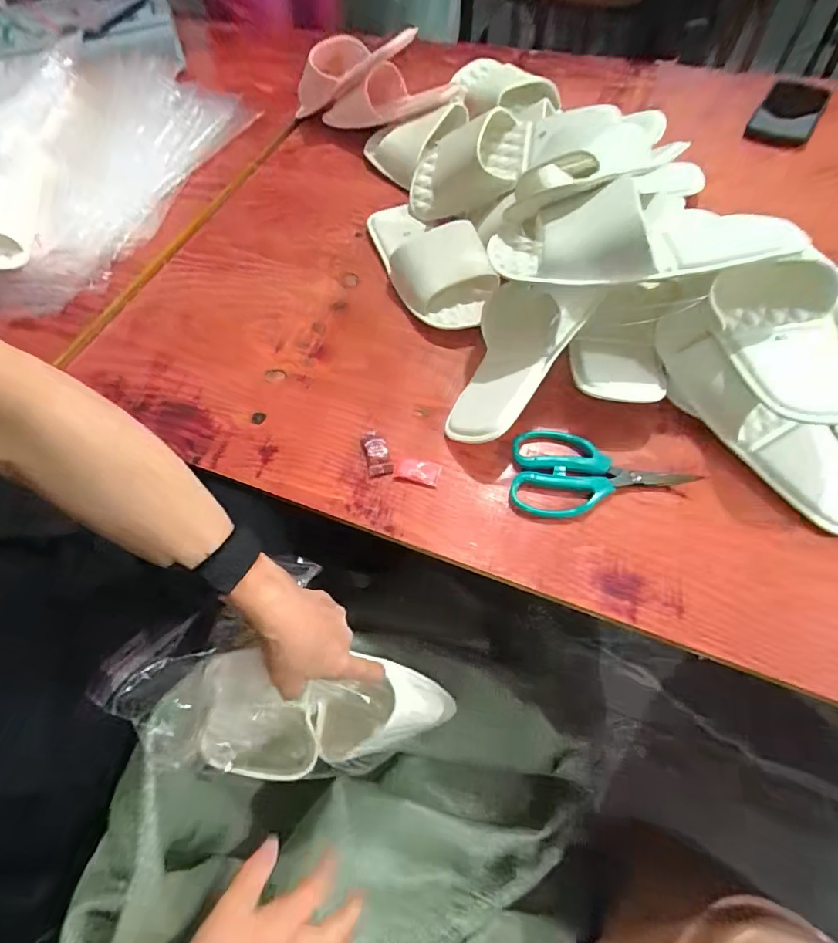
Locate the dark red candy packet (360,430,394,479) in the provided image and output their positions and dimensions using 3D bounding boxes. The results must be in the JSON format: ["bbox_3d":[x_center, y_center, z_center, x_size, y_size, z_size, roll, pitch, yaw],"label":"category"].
[{"bbox_3d":[-0.041,-0.018,0.441,0.023,0.007,0.053,-15,61,-4],"label":"dark red candy packet"}]

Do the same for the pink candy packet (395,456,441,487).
[{"bbox_3d":[-0.001,-0.001,0.429,0.039,0.005,0.022,15,63,12],"label":"pink candy packet"}]

